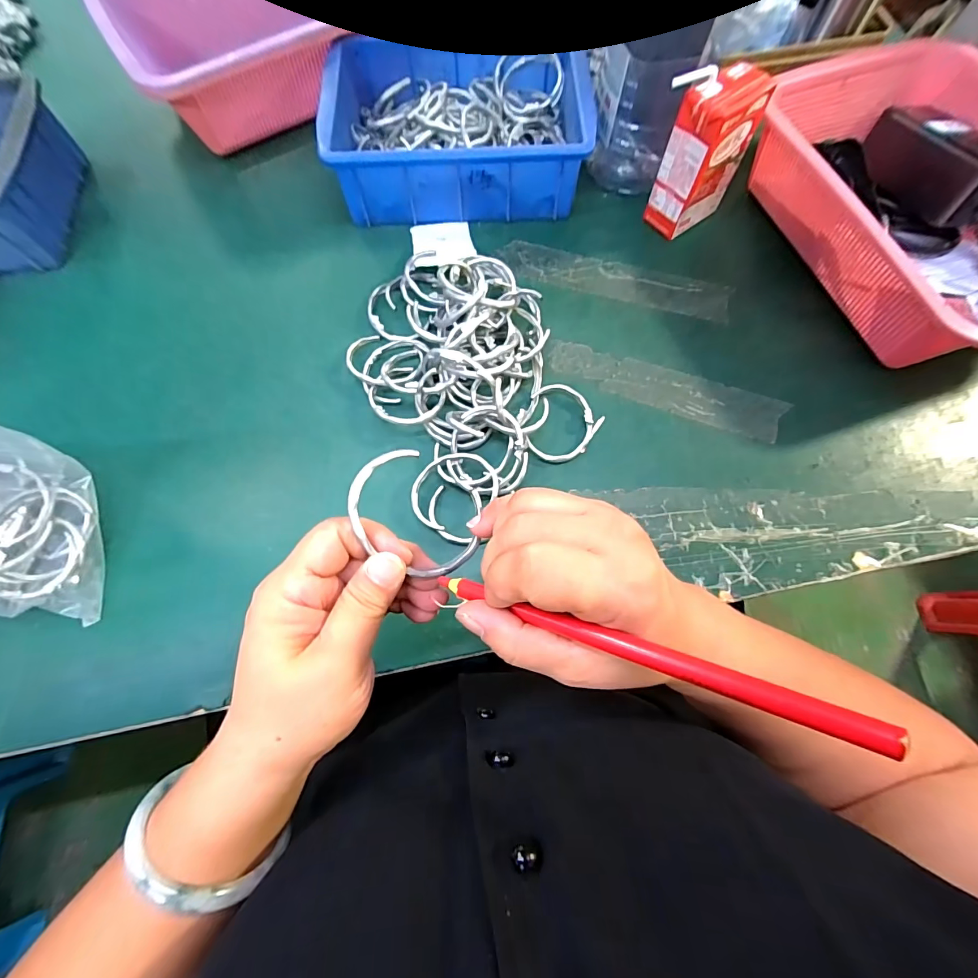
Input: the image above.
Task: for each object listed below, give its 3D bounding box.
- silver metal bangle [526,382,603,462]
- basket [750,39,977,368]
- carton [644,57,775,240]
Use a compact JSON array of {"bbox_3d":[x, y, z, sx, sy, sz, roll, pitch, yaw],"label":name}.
[{"bbox_3d":[0.056,-0.054,0.355,0.061,0.010,0.065,0,71,0],"label":"silver metal bangle"},{"bbox_3d":[0.376,-0.242,0.373,0.209,0.089,0.292,-18,72,-5],"label":"basket"},{"bbox_3d":[0.190,-0.298,0.385,0.069,0.115,0.048,-35,75,-11],"label":"carton"}]

